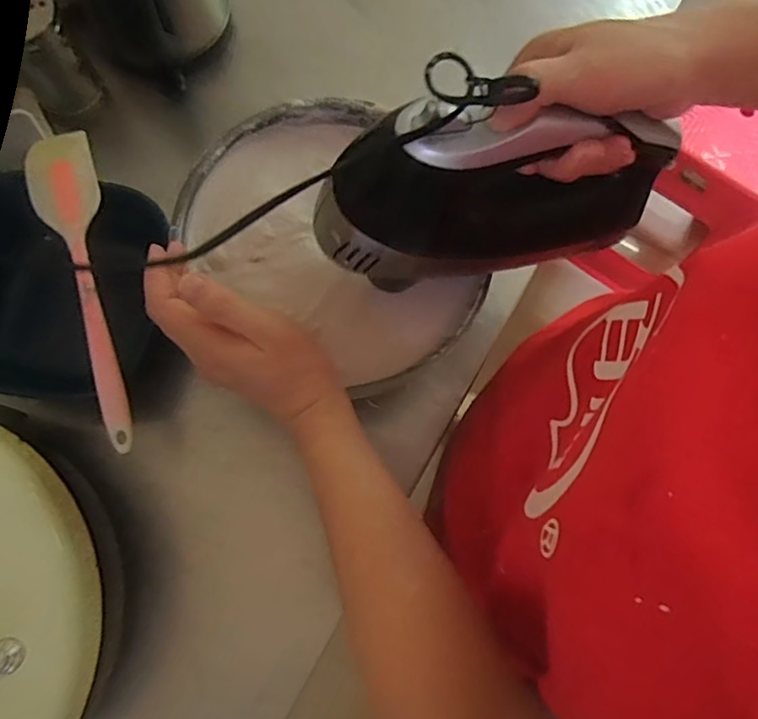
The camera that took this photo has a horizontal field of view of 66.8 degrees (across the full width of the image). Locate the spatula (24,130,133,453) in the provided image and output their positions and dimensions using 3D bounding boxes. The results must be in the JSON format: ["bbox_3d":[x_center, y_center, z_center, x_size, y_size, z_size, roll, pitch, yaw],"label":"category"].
[{"bbox_3d":[-0.237,-0.059,0.455,0.053,0.012,0.269,-16,78,-5],"label":"spatula"}]

